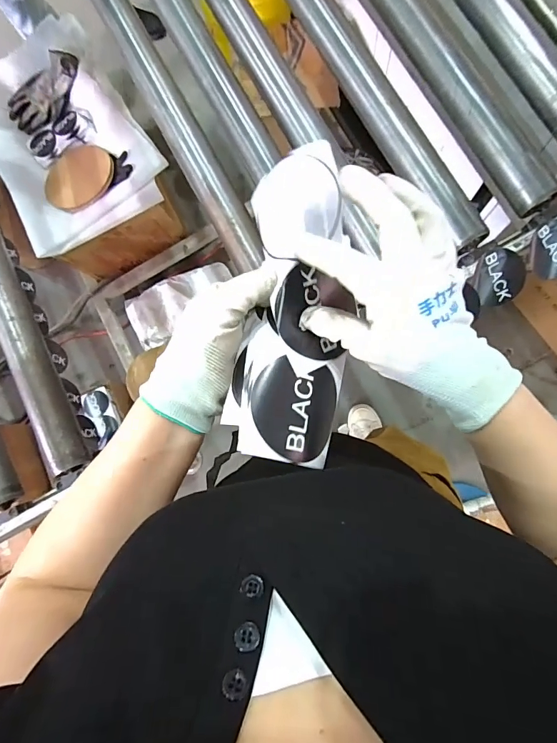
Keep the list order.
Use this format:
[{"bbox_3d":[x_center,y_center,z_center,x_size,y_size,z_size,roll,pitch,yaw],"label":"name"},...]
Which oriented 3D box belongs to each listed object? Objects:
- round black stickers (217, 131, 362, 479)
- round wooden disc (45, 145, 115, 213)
[{"bbox_3d":[0.015,-0.050,0.313,0.083,0.050,0.235,4,85,7],"label":"round black stickers"},{"bbox_3d":[-0.530,-0.517,1.045,0.192,0.021,0.187,-1,84,7],"label":"round wooden disc"}]

